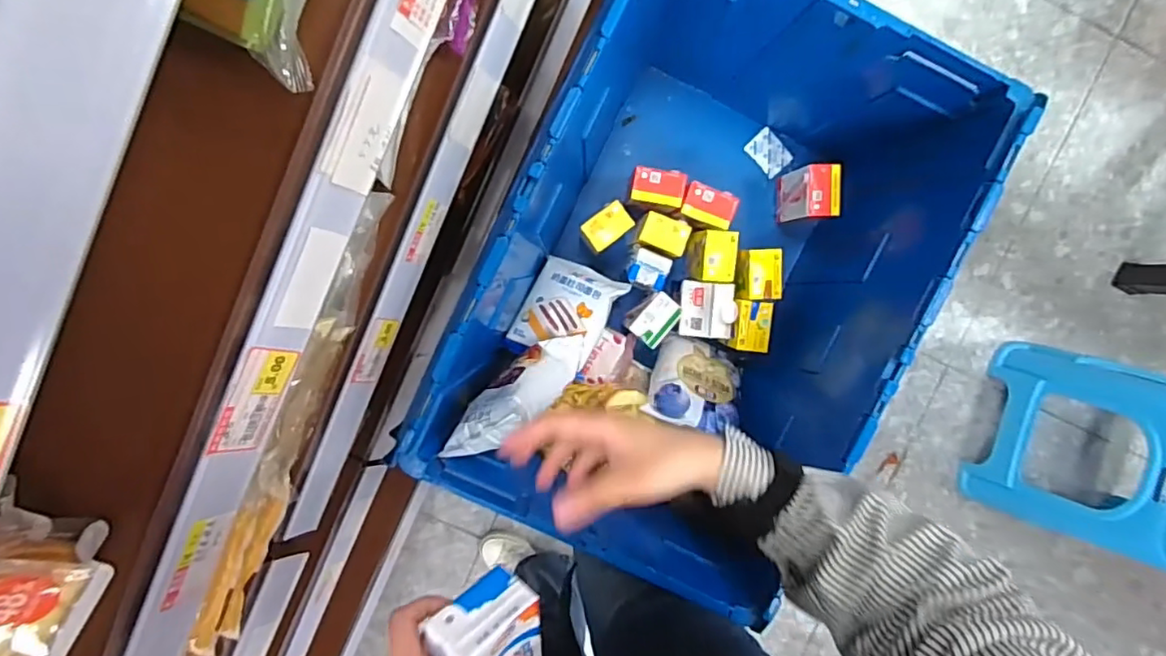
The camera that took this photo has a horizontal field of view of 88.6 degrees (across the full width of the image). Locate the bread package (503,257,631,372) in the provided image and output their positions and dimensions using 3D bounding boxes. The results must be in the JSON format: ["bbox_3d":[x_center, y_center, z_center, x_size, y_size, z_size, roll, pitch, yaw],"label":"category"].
[{"bbox_3d":[-0.021,-0.020,0.778,0.111,0.040,0.121,22,74,20],"label":"bread package"}]

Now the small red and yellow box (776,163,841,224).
[{"bbox_3d":[0.296,-0.176,0.789,0.046,0.104,0.064,-3,96,-2],"label":"small red and yellow box"}]

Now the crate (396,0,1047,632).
[{"bbox_3d":[0.143,-0.060,0.709,0.450,0.309,0.575,23,95,-5],"label":"crate"}]

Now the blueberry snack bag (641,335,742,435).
[{"bbox_3d":[0.147,0.069,0.772,0.115,0.138,0.025,17,131,-2],"label":"blueberry snack bag"}]

